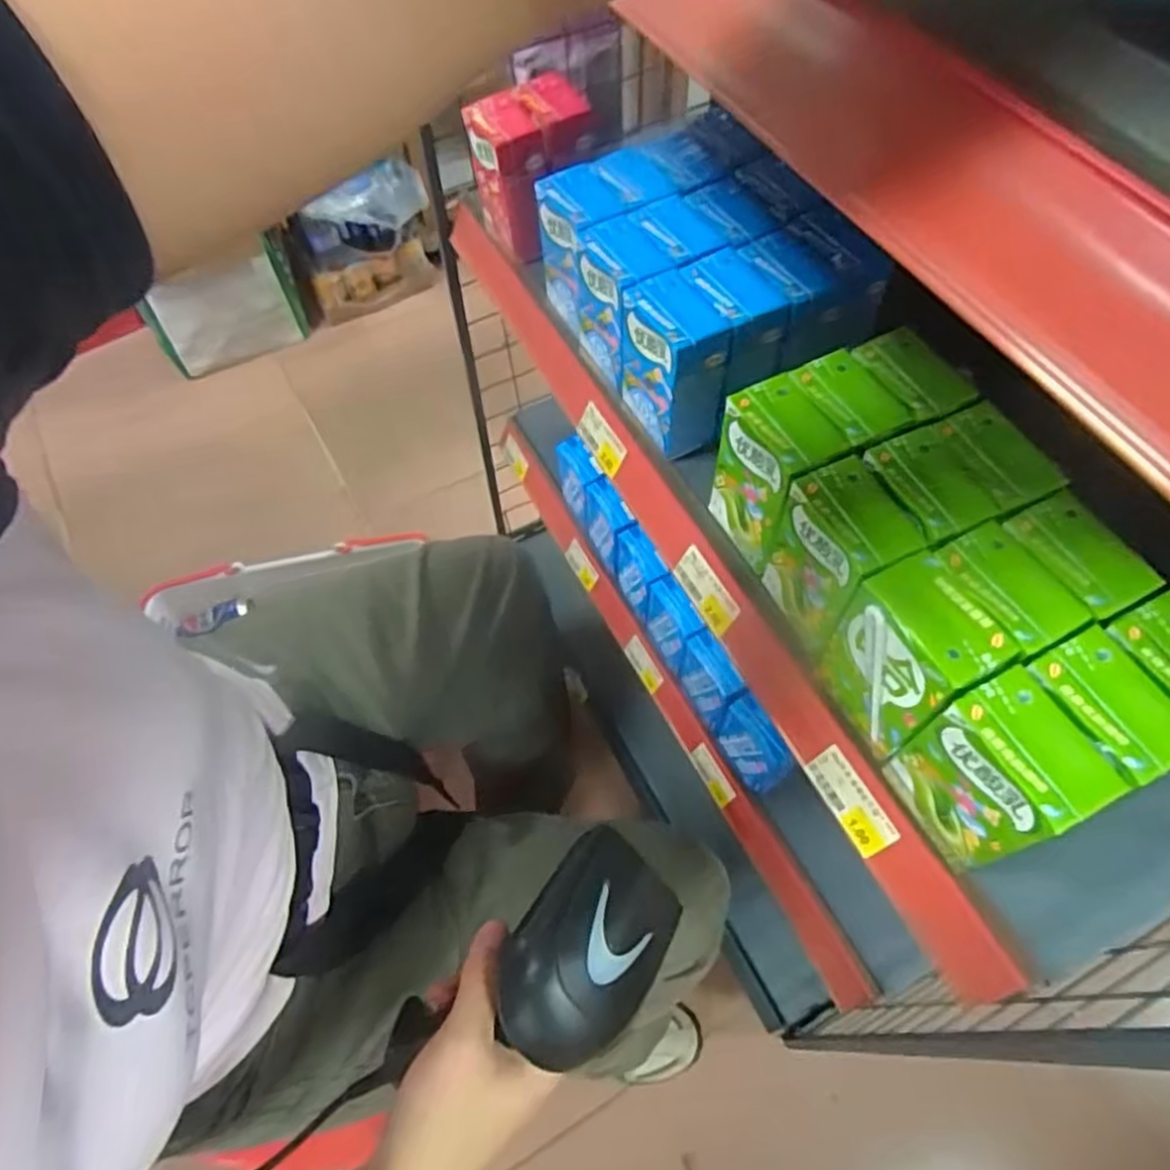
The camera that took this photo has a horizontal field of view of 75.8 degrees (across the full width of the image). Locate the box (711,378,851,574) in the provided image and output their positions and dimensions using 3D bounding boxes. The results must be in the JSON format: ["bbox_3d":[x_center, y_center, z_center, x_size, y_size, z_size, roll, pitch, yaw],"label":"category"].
[{"bbox_3d":[0.112,-0.064,0.455,0.039,0.101,0.064,-21,62,-10],"label":"box"}]

